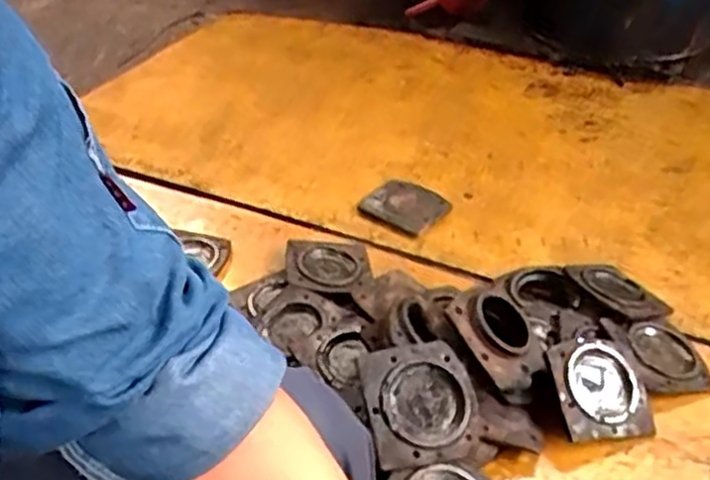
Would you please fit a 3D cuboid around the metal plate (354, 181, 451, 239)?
[{"bbox_3d":[0.109,-0.077,1.583,0.166,0.026,0.165,25,44,29],"label":"metal plate"}]

